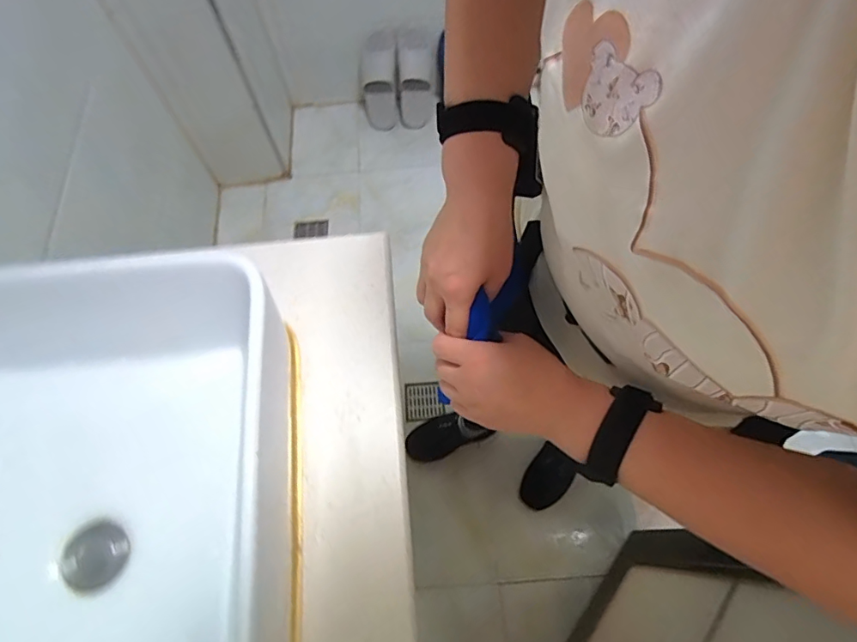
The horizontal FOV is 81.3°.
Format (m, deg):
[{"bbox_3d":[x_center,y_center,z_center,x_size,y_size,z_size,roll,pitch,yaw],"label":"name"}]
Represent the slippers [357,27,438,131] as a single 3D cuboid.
[{"bbox_3d":[-0.107,-0.747,1.552,0.246,0.269,0.131,1,67,2],"label":"slippers"}]

